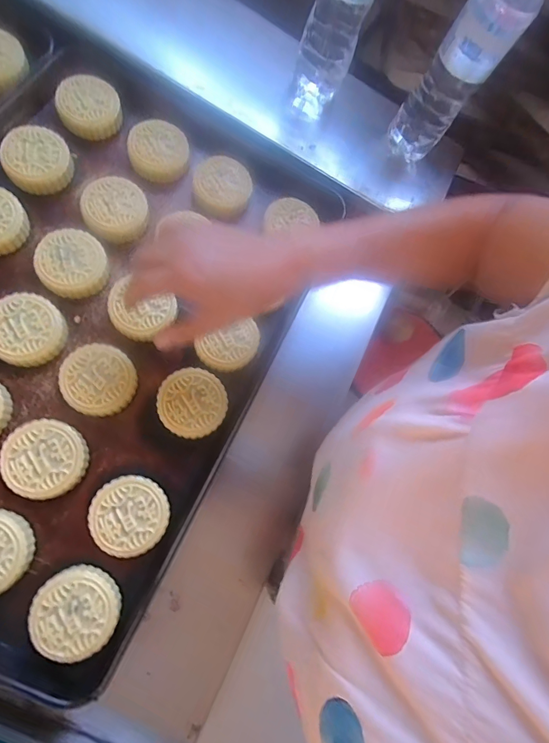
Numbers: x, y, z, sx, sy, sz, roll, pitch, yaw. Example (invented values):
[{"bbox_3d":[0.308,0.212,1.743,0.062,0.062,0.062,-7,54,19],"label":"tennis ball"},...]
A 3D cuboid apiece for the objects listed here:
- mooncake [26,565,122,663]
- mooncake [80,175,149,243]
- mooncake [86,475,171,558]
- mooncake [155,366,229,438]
[{"bbox_3d":[-0.174,0.212,0.346,0.070,0.023,0.065,1,70,-2],"label":"mooncake"},{"bbox_3d":[-0.181,-0.186,0.449,0.069,0.027,0.066,-5,70,-5],"label":"mooncake"},{"bbox_3d":[-0.137,0.136,0.374,0.070,0.019,0.068,1,70,-2],"label":"mooncake"},{"bbox_3d":[-0.086,0.034,0.415,0.069,0.027,0.068,1,70,-2],"label":"mooncake"}]

